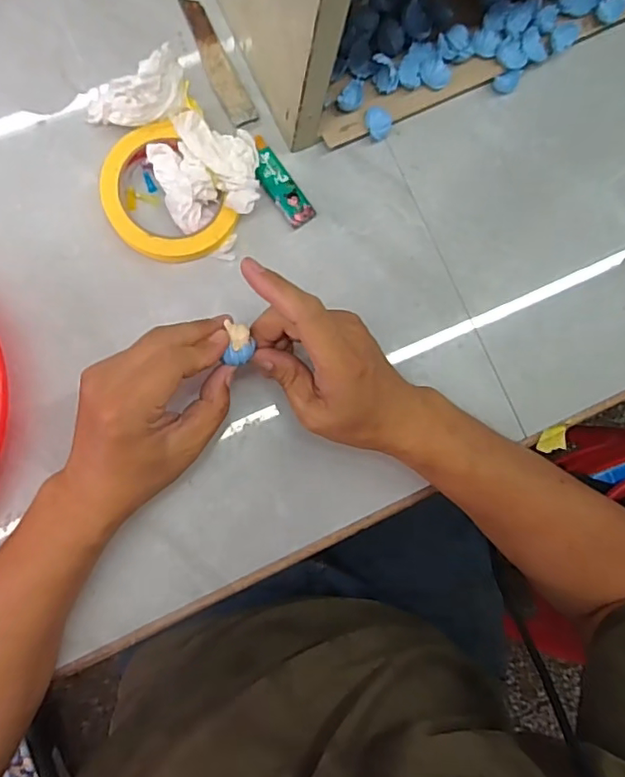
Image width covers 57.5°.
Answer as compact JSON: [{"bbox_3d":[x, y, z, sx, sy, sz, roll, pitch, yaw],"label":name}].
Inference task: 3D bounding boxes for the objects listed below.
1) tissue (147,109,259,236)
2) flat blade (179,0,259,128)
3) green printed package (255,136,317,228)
[{"bbox_3d":[-0.082,-0.170,0.445,0.078,0.029,0.081,-15,86,-9],"label":"tissue"},{"bbox_3d":[-0.079,-0.269,0.470,0.023,0.004,0.116,-26,86,-13],"label":"flat blade"},{"bbox_3d":[-0.028,-0.168,0.465,0.024,0.013,0.076,-36,90,-10],"label":"green printed package"}]

